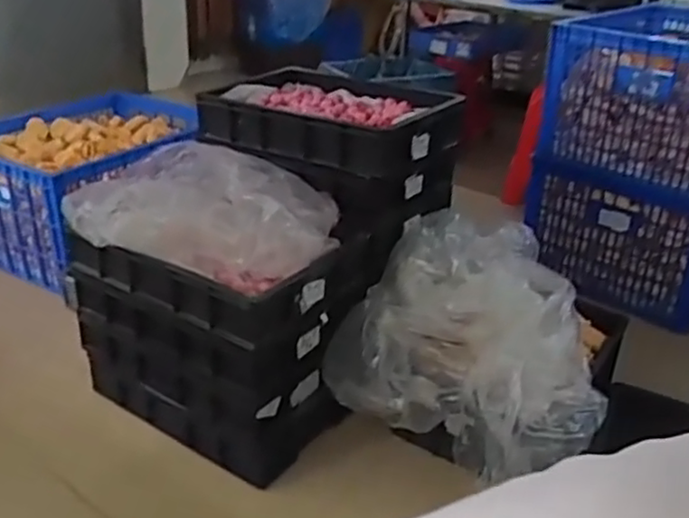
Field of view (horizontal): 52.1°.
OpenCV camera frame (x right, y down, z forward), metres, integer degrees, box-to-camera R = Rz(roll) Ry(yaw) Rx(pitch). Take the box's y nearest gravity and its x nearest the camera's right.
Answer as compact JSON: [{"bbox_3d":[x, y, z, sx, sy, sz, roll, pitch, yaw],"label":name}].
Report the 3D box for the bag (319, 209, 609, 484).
[{"bbox_3d":[0.317,0.166,1.641,0.536,0.331,0.551,12,28,19],"label":"bag"}]

